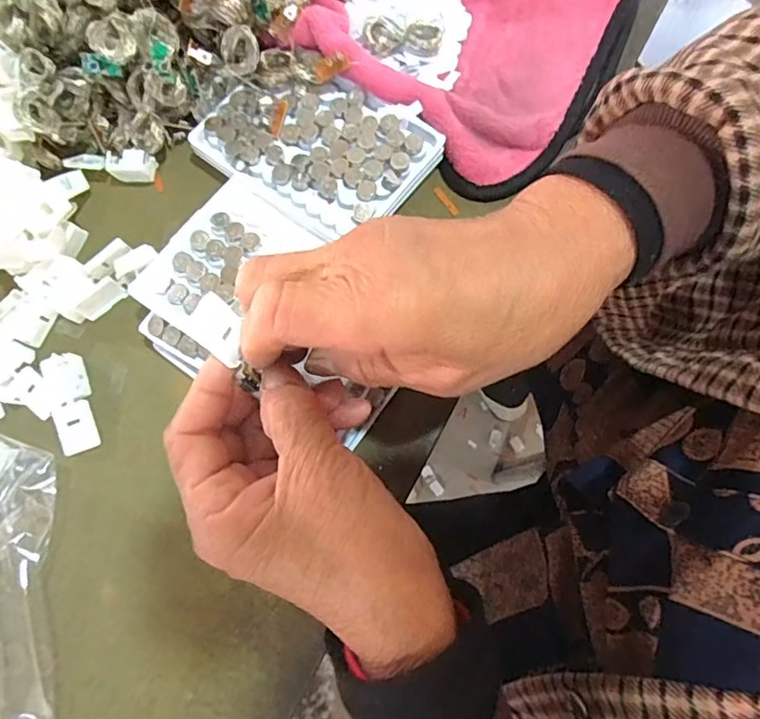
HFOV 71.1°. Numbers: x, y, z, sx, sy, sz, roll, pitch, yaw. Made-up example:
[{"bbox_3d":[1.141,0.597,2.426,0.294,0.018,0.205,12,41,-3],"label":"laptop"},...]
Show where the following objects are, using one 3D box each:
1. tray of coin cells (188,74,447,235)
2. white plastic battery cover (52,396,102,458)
[{"bbox_3d":[-0.039,-0.132,0.321,0.136,0.012,0.086,29,79,11],"label":"tray of coin cells"},{"bbox_3d":[-0.170,0.038,0.298,0.019,0.004,0.030,-24,74,-2],"label":"white plastic battery cover"}]

